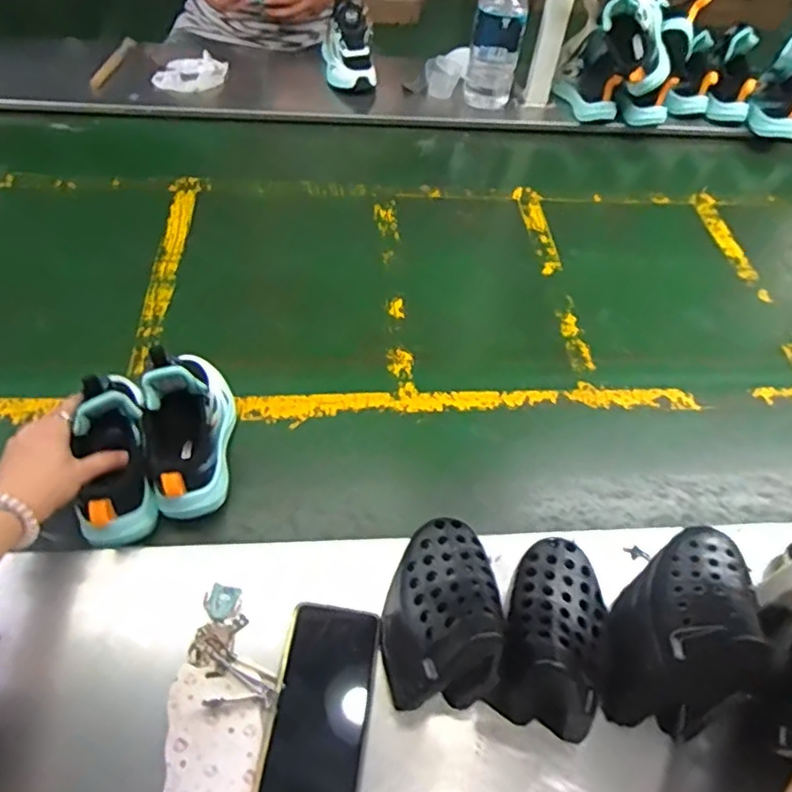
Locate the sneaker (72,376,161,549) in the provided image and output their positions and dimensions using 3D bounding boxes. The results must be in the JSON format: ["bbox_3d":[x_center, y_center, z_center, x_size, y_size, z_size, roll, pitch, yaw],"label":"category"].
[{"bbox_3d":[-0.264,0.060,0.554,0.070,0.061,0.153,-6,87,-10],"label":"sneaker"}]

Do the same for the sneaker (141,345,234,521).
[{"bbox_3d":[-0.205,0.021,0.606,0.071,0.133,0.174,-5,54,-10],"label":"sneaker"}]

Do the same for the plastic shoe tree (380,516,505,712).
[{"bbox_3d":[0.036,0.166,0.483,0.083,0.106,0.128,5,53,-3],"label":"plastic shoe tree"}]

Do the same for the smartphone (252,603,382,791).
[{"bbox_3d":[-0.058,0.246,0.476,0.074,0.007,0.156,14,55,-5],"label":"smartphone"}]

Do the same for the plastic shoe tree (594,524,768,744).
[{"bbox_3d":[0.224,0.195,0.492,0.096,0.144,0.136,39,58,21],"label":"plastic shoe tree"}]

